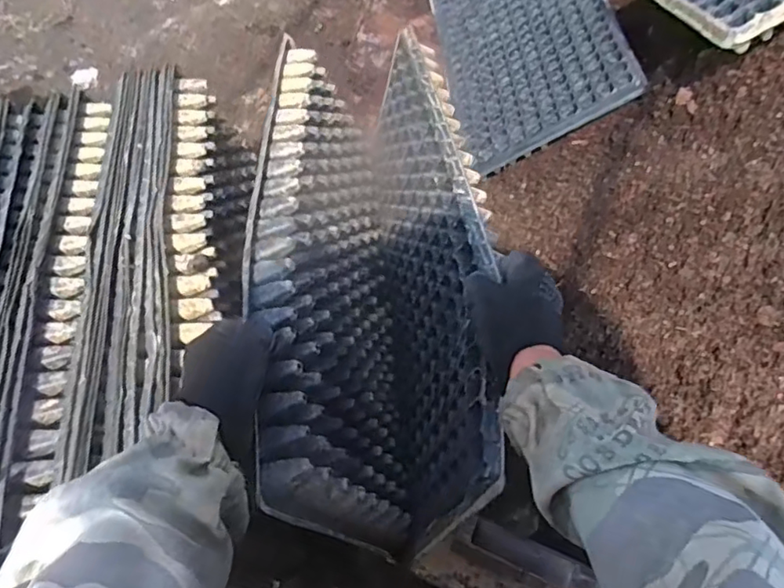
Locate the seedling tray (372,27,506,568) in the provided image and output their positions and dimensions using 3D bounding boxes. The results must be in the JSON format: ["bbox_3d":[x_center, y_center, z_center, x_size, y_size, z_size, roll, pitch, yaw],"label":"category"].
[{"bbox_3d":[0.027,-0.017,0.612,0.037,0.246,0.508,5,53,-15],"label":"seedling tray"}]

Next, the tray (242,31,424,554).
[{"bbox_3d":[-0.050,-0.011,0.607,0.043,0.243,0.499,-19,53,19],"label":"tray"}]

